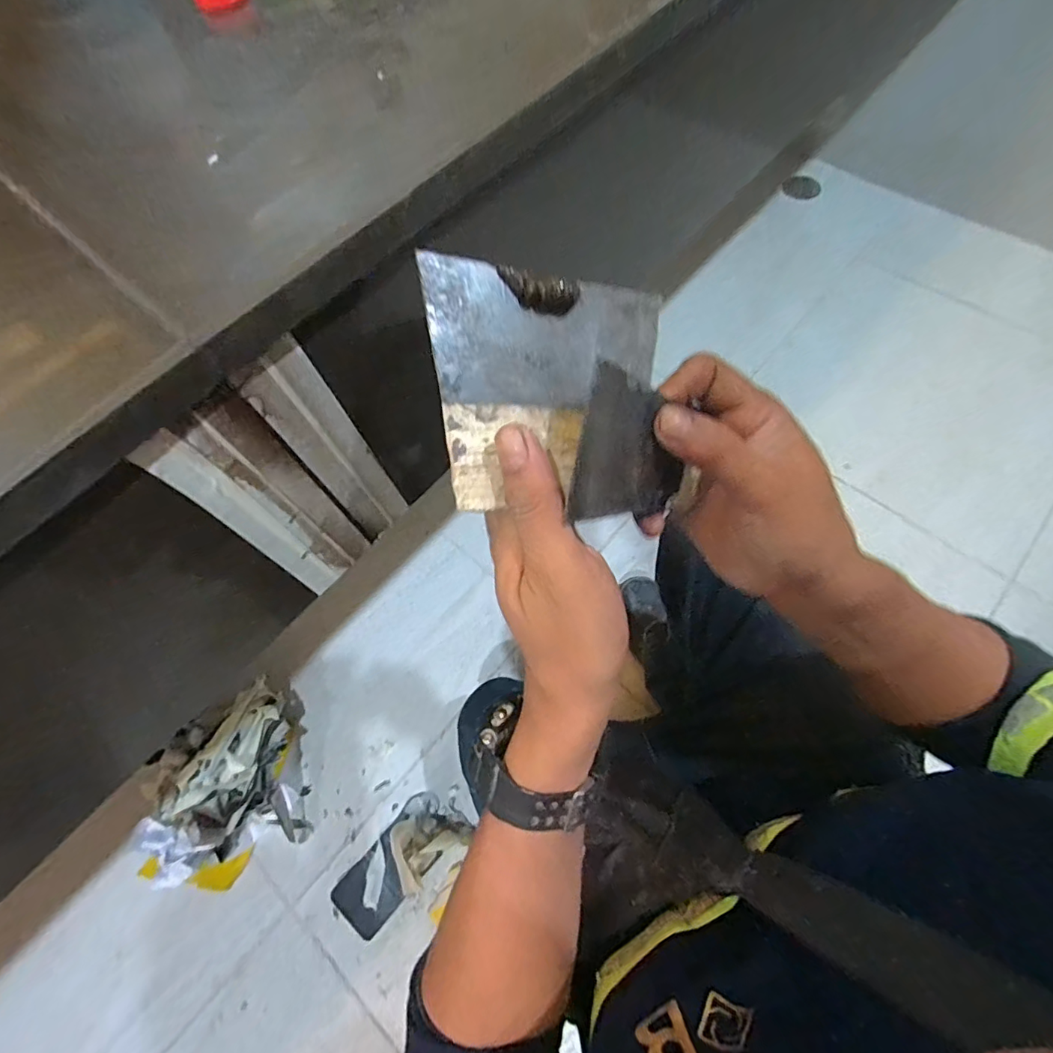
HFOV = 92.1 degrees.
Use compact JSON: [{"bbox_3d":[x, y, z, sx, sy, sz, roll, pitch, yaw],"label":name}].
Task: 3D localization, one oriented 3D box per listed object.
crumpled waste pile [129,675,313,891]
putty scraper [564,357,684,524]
[{"bbox_3d":[-0.506,0.422,0.824,0.239,0.113,0.284,-18,66,-4],"label":"crumpled waste pile"},{"bbox_3d":[0.048,-0.032,0.220,0.004,0.077,0.058,16,100,43],"label":"putty scraper"}]

